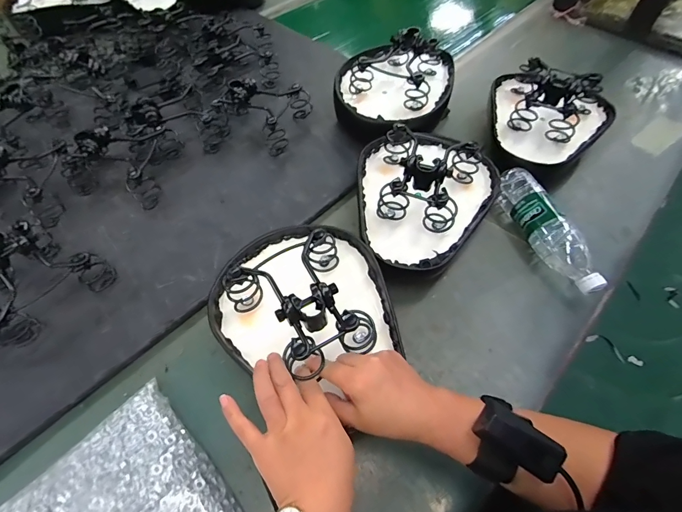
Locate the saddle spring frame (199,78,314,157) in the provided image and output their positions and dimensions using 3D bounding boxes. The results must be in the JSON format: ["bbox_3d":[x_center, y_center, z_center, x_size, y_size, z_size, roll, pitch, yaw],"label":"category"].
[{"bbox_3d":[-0.167,-0.277,0.707,0.179,0.078,0.160,11,57,8],"label":"saddle spring frame"}]

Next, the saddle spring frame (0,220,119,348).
[{"bbox_3d":[-0.434,0.017,0.513,0.153,0.088,0.153,37,64,23],"label":"saddle spring frame"}]

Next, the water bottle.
[{"bbox_3d":[0.322,-0.040,0.579,0.061,0.063,0.228,-19,58,-12],"label":"water bottle"}]

